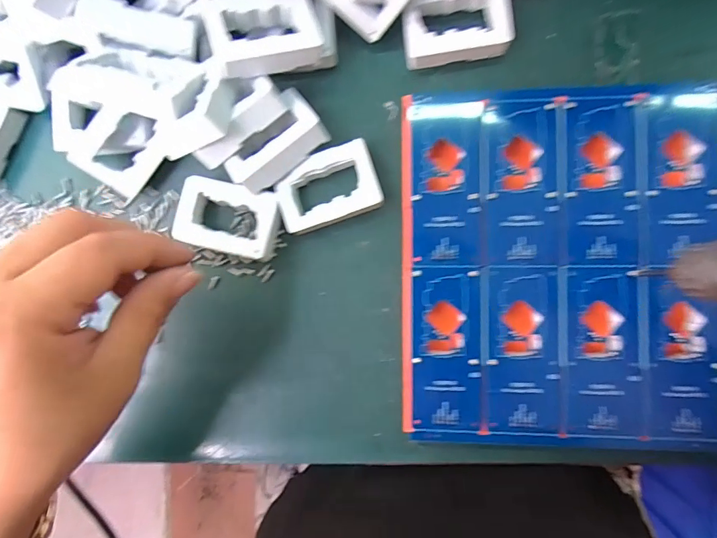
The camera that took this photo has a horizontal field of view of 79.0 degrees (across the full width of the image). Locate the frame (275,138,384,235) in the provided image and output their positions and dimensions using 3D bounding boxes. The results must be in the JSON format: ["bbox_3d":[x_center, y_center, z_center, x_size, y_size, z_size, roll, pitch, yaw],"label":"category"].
[{"bbox_3d":[-0.017,-0.046,0.253,0.058,0.015,0.039,-20,87,5],"label":"frame"}]

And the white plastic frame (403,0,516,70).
[{"bbox_3d":[0.055,-0.139,0.246,0.058,0.014,0.040,-7,88,6],"label":"white plastic frame"}]

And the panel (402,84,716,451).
[{"bbox_3d":[0.106,0.000,0.238,0.160,0.030,0.182,0,93,5],"label":"panel"}]

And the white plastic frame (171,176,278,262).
[{"bbox_3d":[-0.076,-0.030,0.255,0.059,0.018,0.039,14,91,6],"label":"white plastic frame"}]

